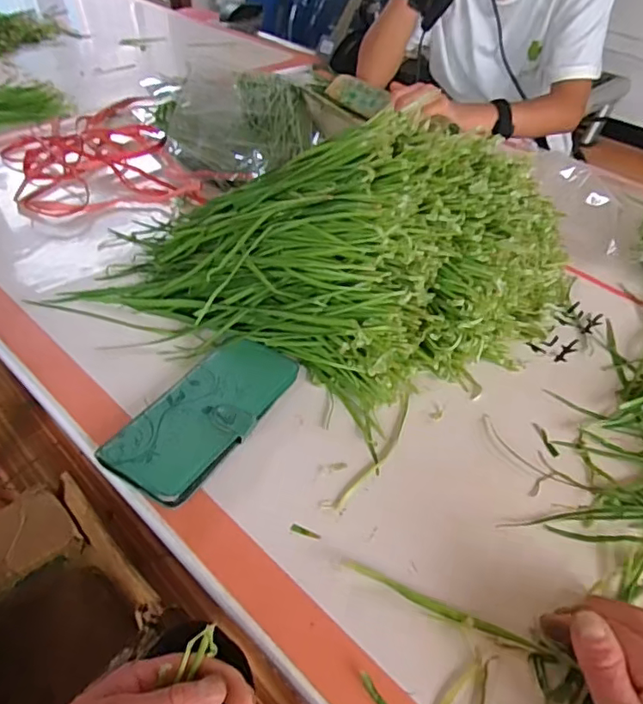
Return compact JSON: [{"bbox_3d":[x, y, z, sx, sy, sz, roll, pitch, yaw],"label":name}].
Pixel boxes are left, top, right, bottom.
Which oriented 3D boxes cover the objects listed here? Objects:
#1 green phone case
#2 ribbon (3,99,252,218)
[{"bbox_3d":[-0.091,0.047,0.444,0.076,0.023,0.164,22,49,21],"label":"green phone case"},{"bbox_3d":[-0.292,-0.263,0.751,0.238,0.030,0.328,-23,50,-25],"label":"ribbon"}]

